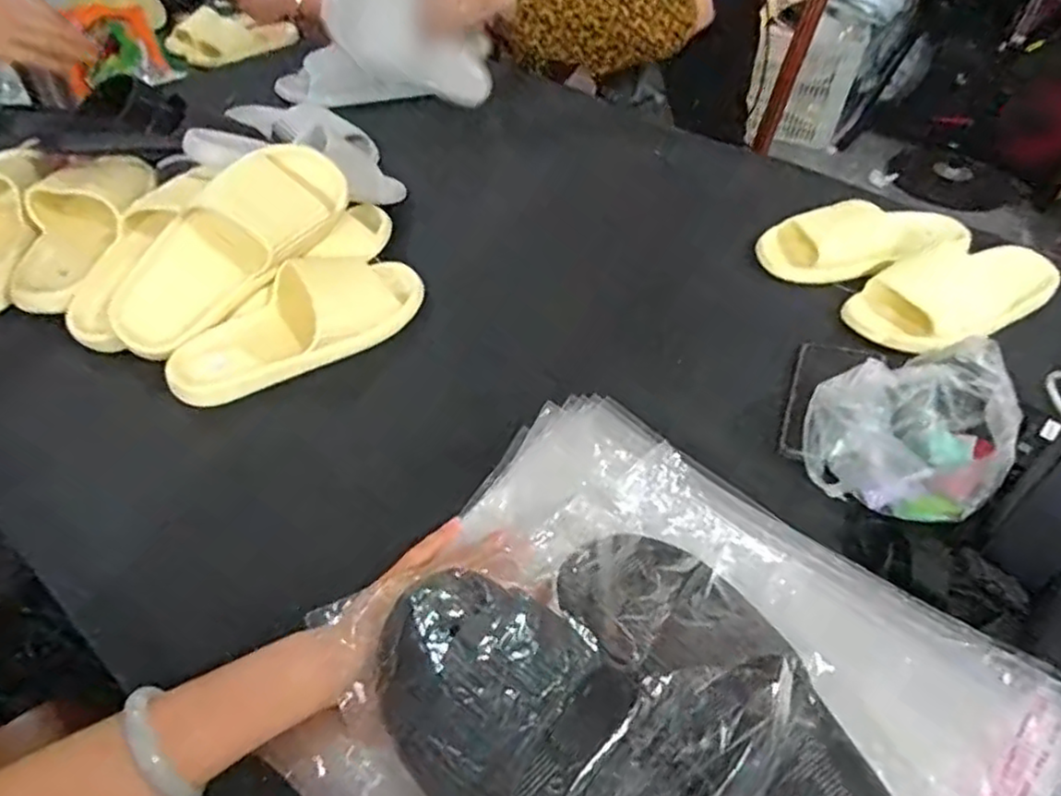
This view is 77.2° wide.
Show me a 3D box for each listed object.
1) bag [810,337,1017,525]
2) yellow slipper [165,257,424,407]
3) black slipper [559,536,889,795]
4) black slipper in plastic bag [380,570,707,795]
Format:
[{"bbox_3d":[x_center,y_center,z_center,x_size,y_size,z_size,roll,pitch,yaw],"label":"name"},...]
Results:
[{"bbox_3d":[0.304,0.020,0.545,0.144,0.076,0.142,10,47,7],"label":"bag"},{"bbox_3d":[-0.222,-0.079,0.645,0.108,0.053,0.248,34,54,26],"label":"yellow slipper"},{"bbox_3d":[0.118,0.185,0.370,0.105,0.061,0.253,-29,70,-26],"label":"black slipper"},{"bbox_3d":[0.017,0.197,0.340,0.100,0.064,0.261,-34,65,-29],"label":"black slipper in plastic bag"}]

